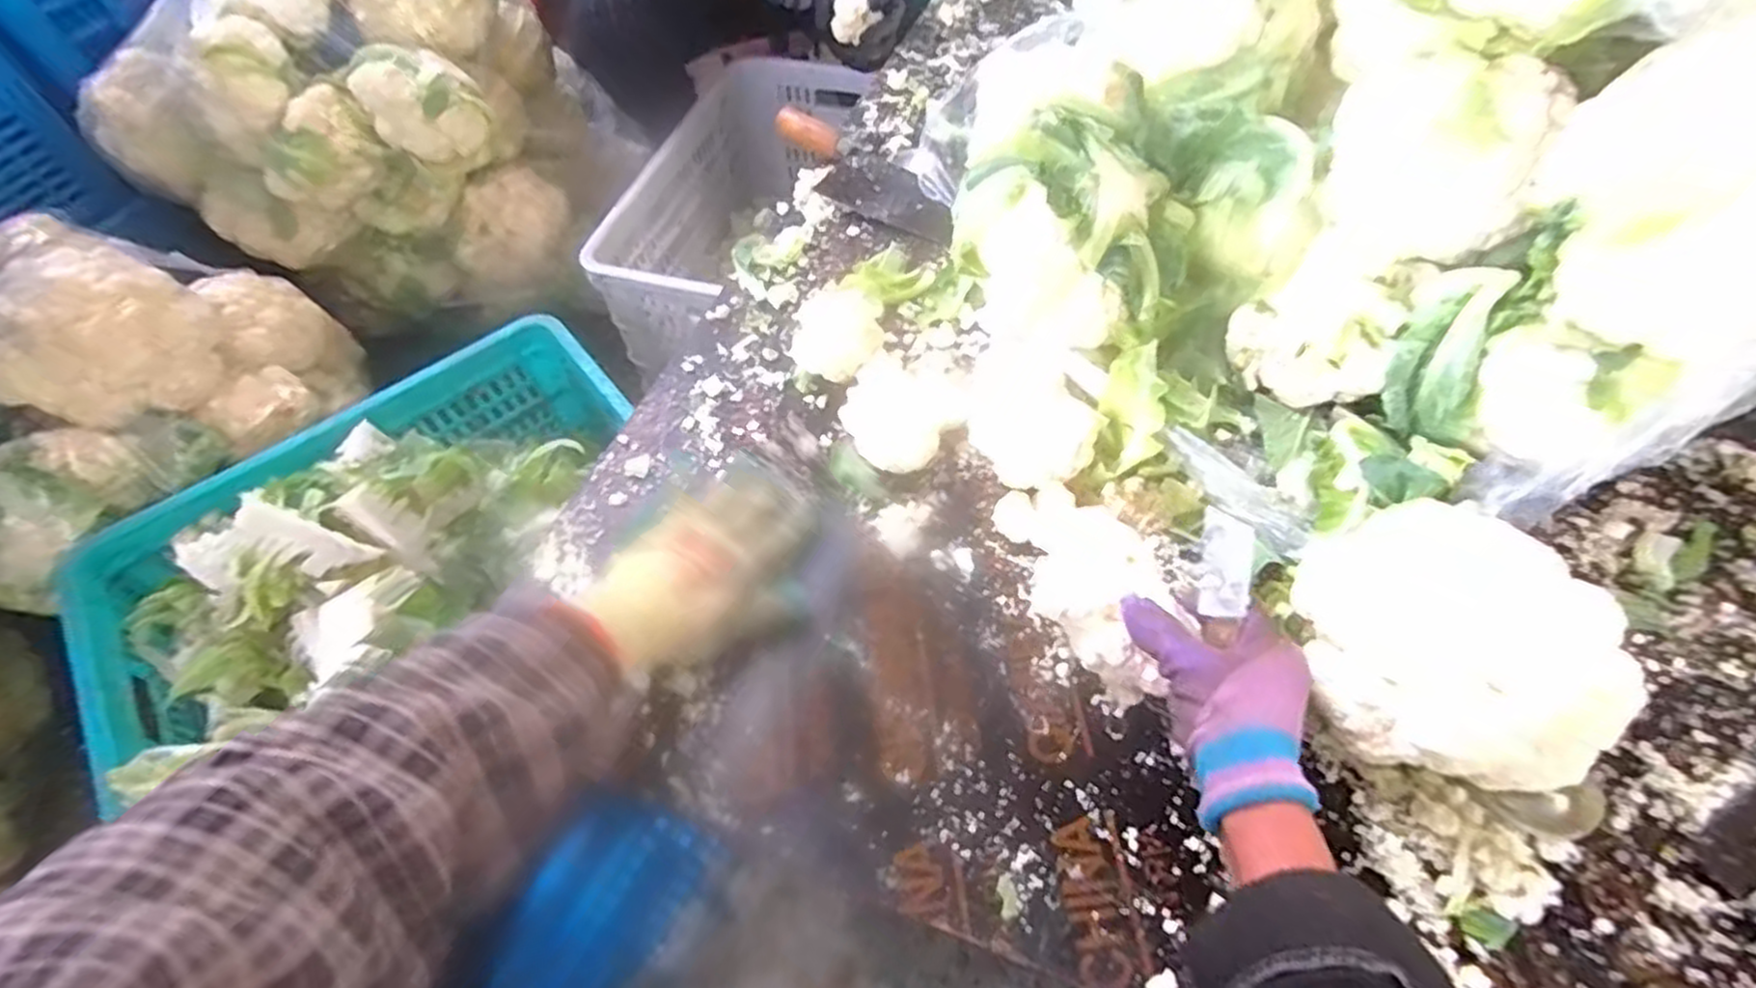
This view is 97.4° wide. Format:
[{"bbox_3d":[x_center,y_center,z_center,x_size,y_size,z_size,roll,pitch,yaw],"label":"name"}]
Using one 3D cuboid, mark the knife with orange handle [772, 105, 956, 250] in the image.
[{"bbox_3d":[-0.018,-0.348,0.840,0.082,0.034,0.249,-34,60,-18],"label":"knife with orange handle"}]

